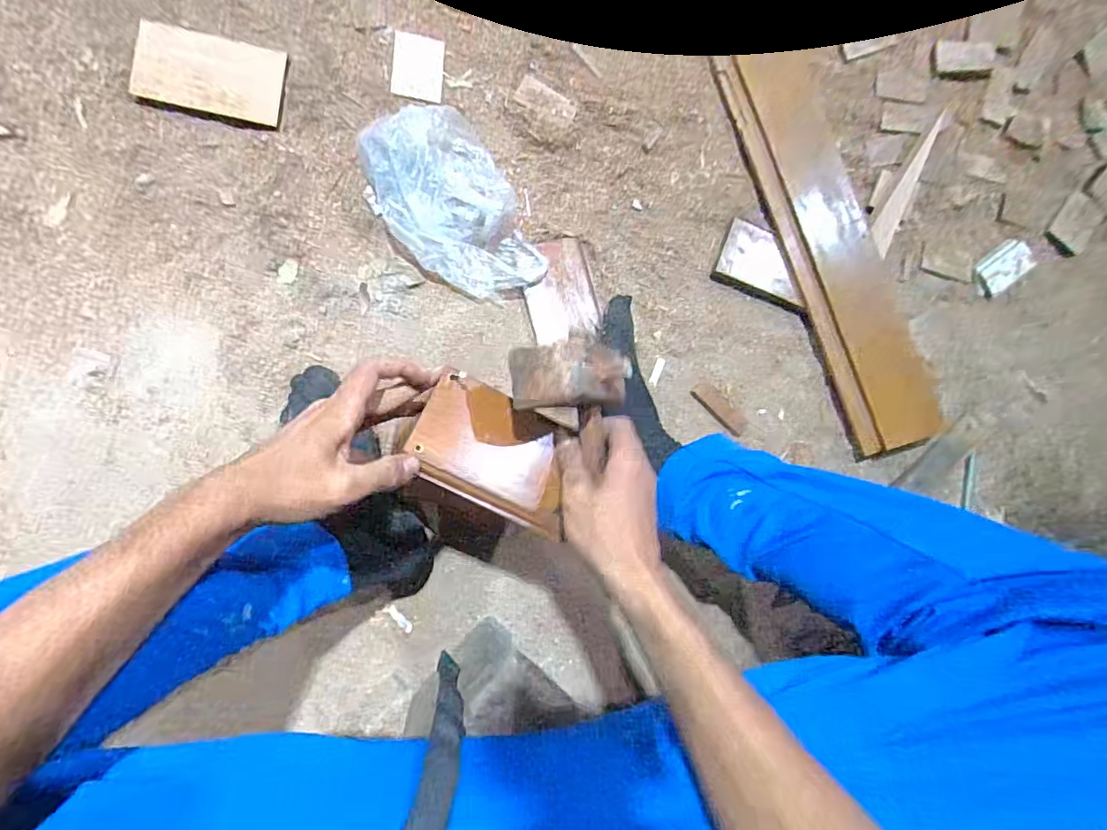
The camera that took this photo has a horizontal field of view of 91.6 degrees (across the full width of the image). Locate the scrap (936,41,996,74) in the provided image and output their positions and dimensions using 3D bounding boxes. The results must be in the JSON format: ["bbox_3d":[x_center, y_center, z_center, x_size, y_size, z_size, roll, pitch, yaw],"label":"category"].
[{"bbox_3d":[0.565,-0.489,0.734,0.075,0.013,0.048,2,88,-6],"label":"scrap"}]

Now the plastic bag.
[{"bbox_3d":[-0.108,-0.225,0.587,0.138,0.091,0.200,-28,91,-6],"label":"plastic bag"}]

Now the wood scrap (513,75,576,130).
[{"bbox_3d":[-0.009,-0.379,0.655,0.074,0.008,0.039,28,86,-4],"label":"wood scrap"}]

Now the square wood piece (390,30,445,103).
[{"bbox_3d":[-0.161,-0.414,0.638,0.058,0.004,0.079,4,88,-6],"label":"square wood piece"}]

